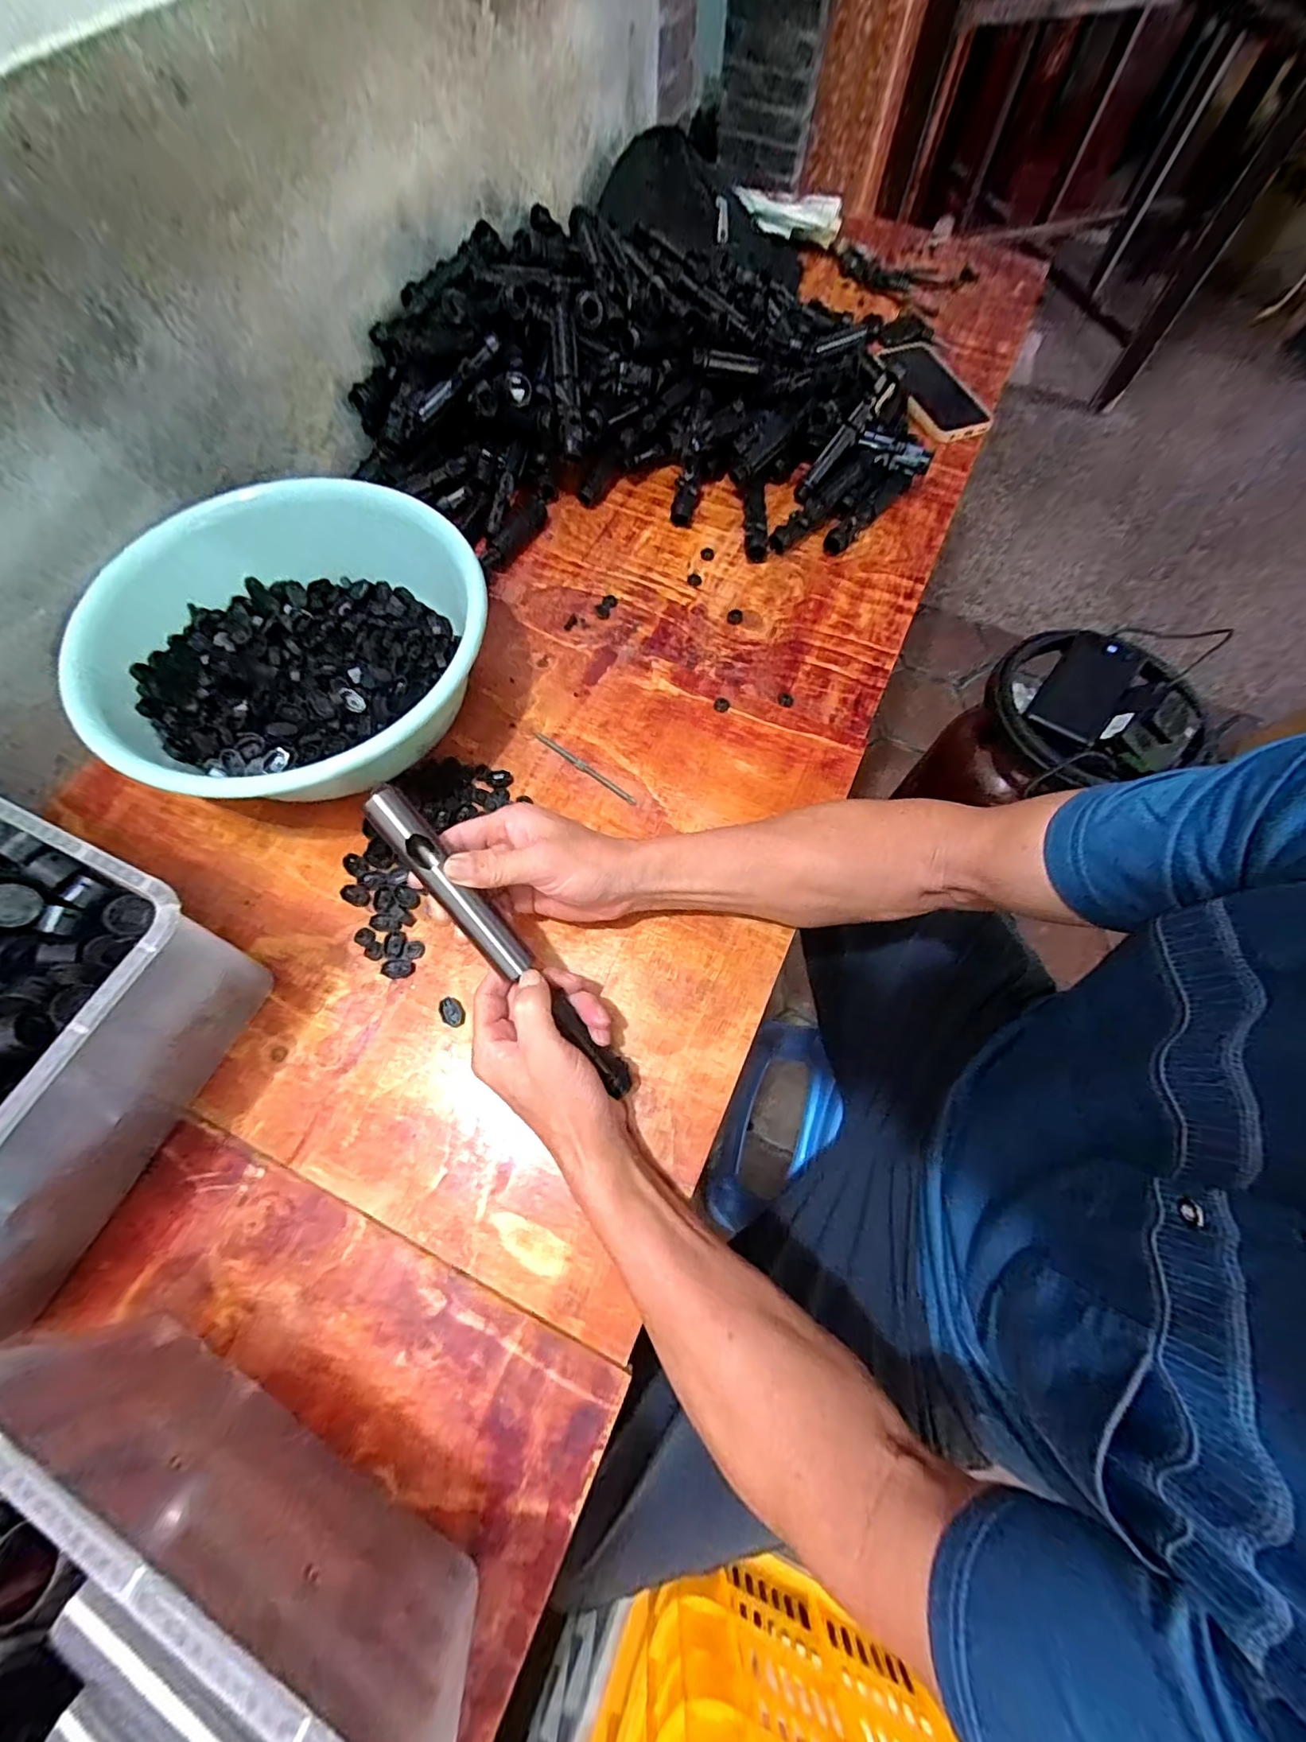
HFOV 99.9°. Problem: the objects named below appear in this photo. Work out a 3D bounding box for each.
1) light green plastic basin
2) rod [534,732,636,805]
[{"bbox_3d":[-0.292,-0.178,0.463,0.272,0.102,0.296,24,70,8],"label":"light green plastic basin"},{"bbox_3d":[-0.061,-0.091,0.481,0.111,0.004,0.009,35,72,12],"label":"rod"}]

